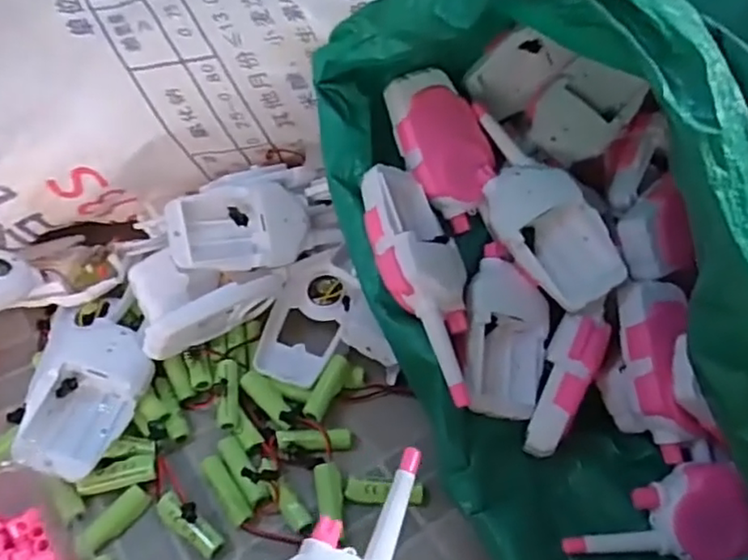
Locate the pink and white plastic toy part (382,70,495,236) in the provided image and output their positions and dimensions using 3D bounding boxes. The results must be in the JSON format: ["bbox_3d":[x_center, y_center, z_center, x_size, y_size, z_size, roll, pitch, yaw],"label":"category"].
[{"bbox_3d":[0.053,-0.098,0.468,0.061,0.025,0.115,-26,88,-15],"label":"pink and white plastic toy part"}]

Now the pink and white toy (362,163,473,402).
[{"bbox_3d":[0.036,-0.004,0.416,0.061,0.037,0.167,-11,67,-14],"label":"pink and white toy"}]

